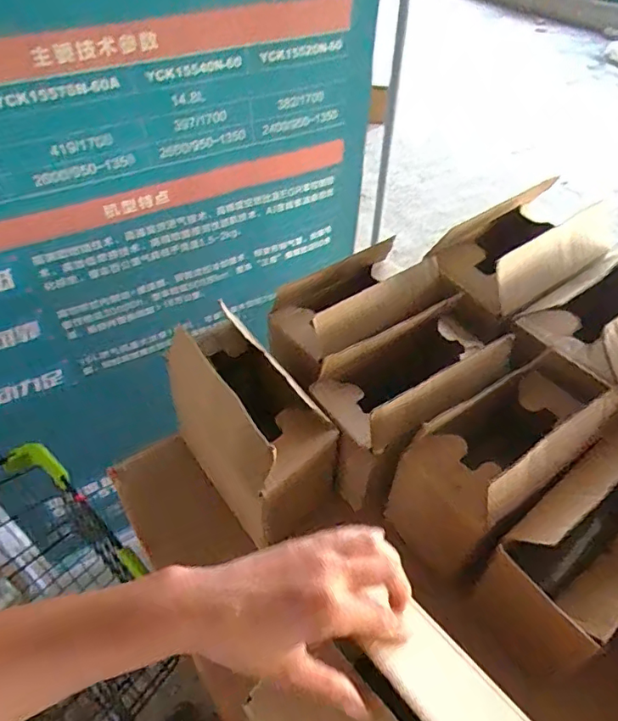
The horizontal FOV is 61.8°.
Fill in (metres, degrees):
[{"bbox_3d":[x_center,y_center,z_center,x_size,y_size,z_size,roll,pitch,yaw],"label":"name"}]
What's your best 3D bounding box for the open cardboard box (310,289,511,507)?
[{"bbox_3d":[0.110,0.022,0.555,0.202,0.091,0.118,-29,54,-25],"label":"open cardboard box"}]

